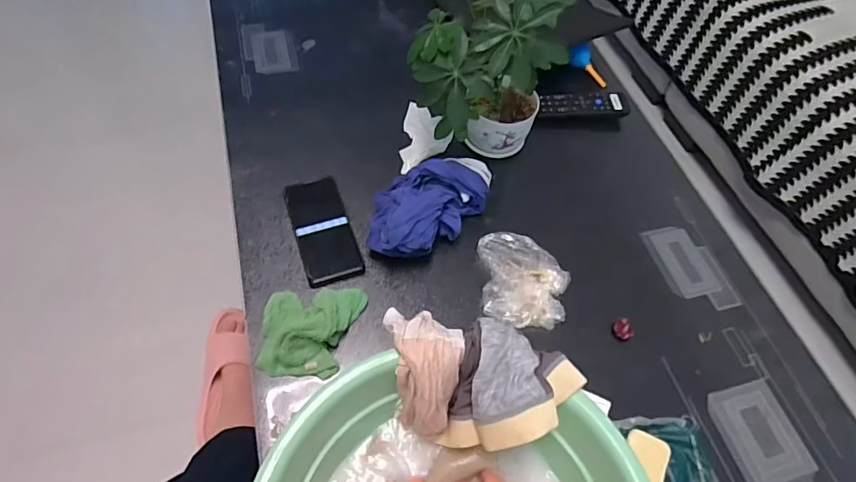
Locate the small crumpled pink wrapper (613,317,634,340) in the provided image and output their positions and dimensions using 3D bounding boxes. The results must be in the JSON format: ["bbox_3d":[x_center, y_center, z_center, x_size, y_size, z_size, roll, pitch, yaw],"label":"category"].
[{"bbox_3d":[0.251,0.114,0.656,0.025,0.008,0.028,-19,61,-15],"label":"small crumpled pink wrapper"}]

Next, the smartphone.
[{"bbox_3d":[-0.145,-0.018,0.705,0.073,0.010,0.167,-16,61,-13],"label":"smartphone"}]

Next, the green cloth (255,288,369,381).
[{"bbox_3d":[-0.142,0.102,0.612,0.116,0.043,0.111,5,58,-1],"label":"green cloth"}]

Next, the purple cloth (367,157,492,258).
[{"bbox_3d":[0.005,-0.048,0.698,0.196,0.076,0.106,-30,65,-20],"label":"purple cloth"}]

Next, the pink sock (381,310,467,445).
[{"bbox_3d":[0.000,0.128,0.518,0.070,0.089,0.117,-10,59,-10],"label":"pink sock"}]

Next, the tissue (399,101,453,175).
[{"bbox_3d":[-0.002,-0.162,0.804,0.075,0.013,0.133,7,58,0],"label":"tissue"}]

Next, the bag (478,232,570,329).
[{"bbox_3d":[0.129,0.052,0.676,0.113,0.025,0.128,1,58,-4],"label":"bag"}]

